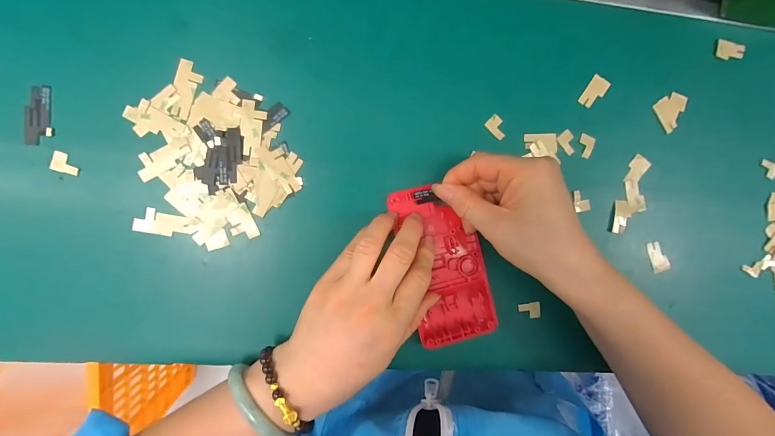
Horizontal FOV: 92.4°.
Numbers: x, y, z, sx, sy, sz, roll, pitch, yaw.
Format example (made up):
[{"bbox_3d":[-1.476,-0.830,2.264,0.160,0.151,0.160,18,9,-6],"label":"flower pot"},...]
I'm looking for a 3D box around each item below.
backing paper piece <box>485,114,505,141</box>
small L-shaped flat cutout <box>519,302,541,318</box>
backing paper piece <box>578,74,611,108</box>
[{"bbox_3d":[0.088,-0.072,0.297,0.013,0.004,0.019,-45,97,-3],"label":"backing paper piece"},{"bbox_3d":[0.117,0.076,0.305,0.018,0.004,0.013,-7,94,-7],"label":"small L-shaped flat cutout"},{"bbox_3d":[0.169,-0.103,0.304,0.015,0.005,0.026,37,88,-8],"label":"backing paper piece"}]

